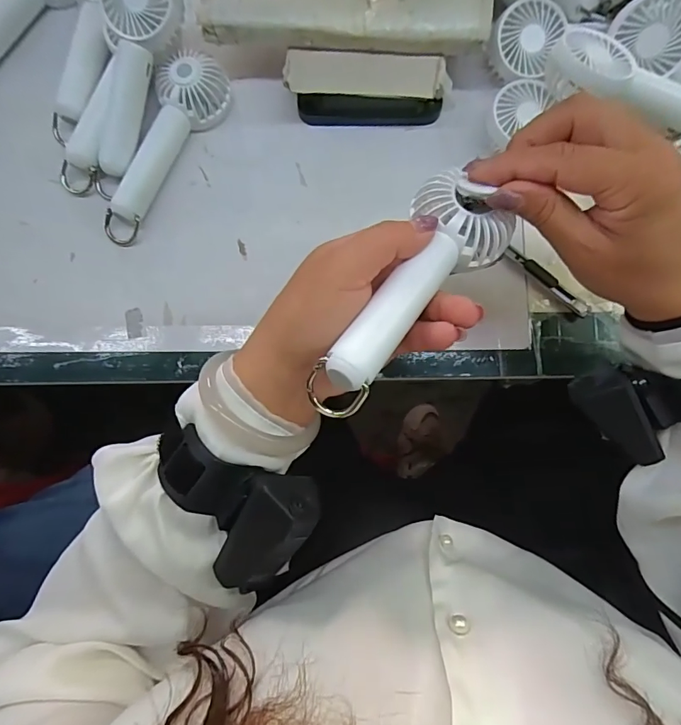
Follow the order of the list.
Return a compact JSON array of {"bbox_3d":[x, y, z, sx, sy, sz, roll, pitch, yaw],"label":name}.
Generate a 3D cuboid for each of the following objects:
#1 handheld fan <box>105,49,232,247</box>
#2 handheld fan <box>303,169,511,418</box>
[{"bbox_3d":[-0.146,-0.172,0.352,0.046,0.031,0.158,32,84,6],"label":"handheld fan"},{"bbox_3d":[0.034,-0.035,0.222,0.052,0.031,0.137,35,73,6],"label":"handheld fan"}]

